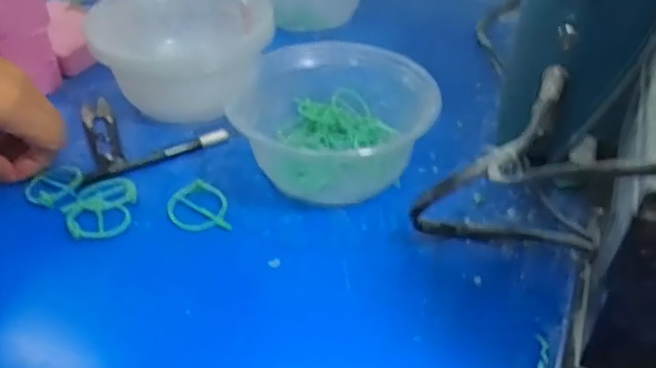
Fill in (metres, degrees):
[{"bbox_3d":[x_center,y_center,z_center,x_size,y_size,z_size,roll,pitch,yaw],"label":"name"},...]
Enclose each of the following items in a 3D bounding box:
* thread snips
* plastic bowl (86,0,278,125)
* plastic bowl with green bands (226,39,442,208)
[{"bbox_3d":[-0.167,-0.037,0.449,0.021,0.009,0.106,-16,41,-19],"label":"thread snips"},{"bbox_3d":[-0.114,-0.115,0.488,0.135,0.070,0.127,0,38,0],"label":"plastic bowl"},{"bbox_3d":[-0.001,-0.052,0.421,0.119,0.060,0.131,-11,40,-14],"label":"plastic bowl with green bands"}]

